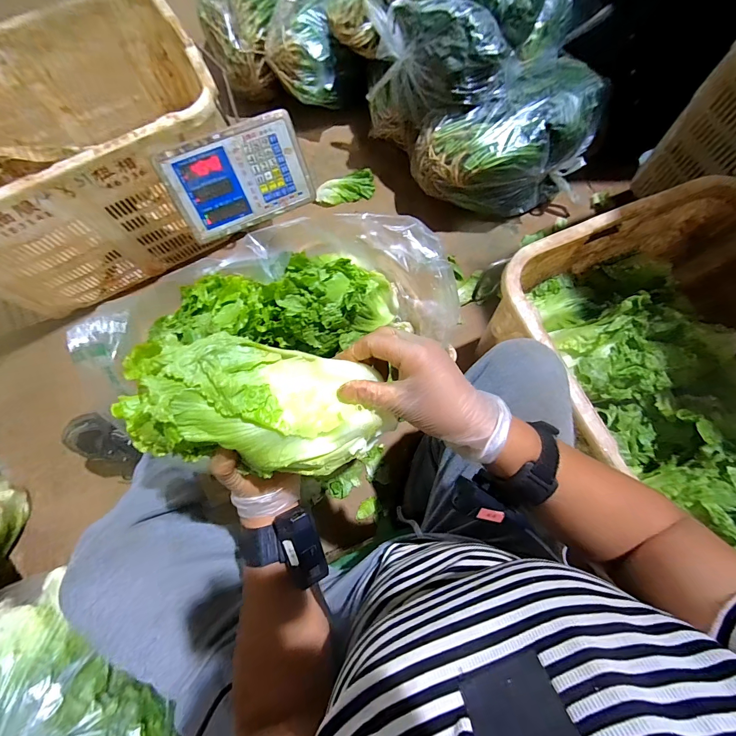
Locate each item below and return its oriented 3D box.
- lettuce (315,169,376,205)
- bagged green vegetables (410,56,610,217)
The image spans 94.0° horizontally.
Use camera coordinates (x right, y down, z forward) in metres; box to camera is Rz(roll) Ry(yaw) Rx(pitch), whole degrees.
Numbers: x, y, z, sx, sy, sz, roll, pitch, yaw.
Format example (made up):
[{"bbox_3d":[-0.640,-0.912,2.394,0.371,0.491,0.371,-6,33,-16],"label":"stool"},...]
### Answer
[{"bbox_3d":[-0.067,-0.535,1.016,0.177,0.038,0.084,-14,74,-3],"label":"lettuce"},{"bbox_3d":[0.357,-0.572,0.885,0.472,0.226,0.238,-14,74,-3],"label":"bagged green vegetables"}]

